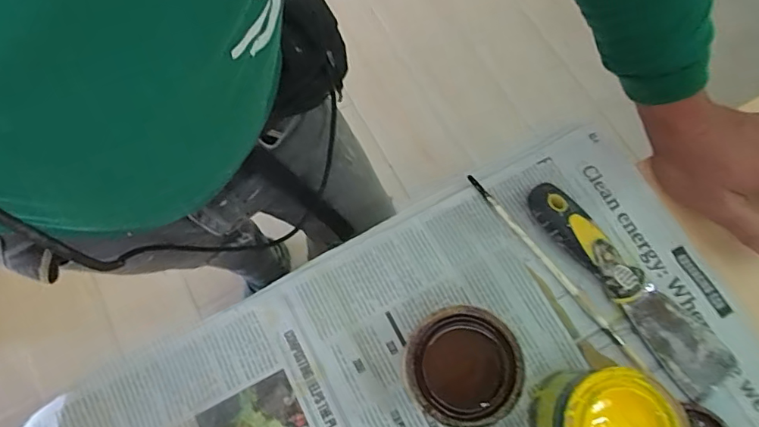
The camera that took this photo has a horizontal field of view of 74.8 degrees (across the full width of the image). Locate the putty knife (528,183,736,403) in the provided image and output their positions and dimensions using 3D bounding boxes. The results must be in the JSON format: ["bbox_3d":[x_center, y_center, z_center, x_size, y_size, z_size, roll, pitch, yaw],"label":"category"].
[{"bbox_3d":[0.191,0.051,0.381,0.045,0.024,0.190,-35,75,-11],"label":"putty knife"}]

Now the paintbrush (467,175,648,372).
[{"bbox_3d":[0.137,0.043,0.397,0.009,0.005,0.195,-35,75,-10],"label":"paintbrush"}]

